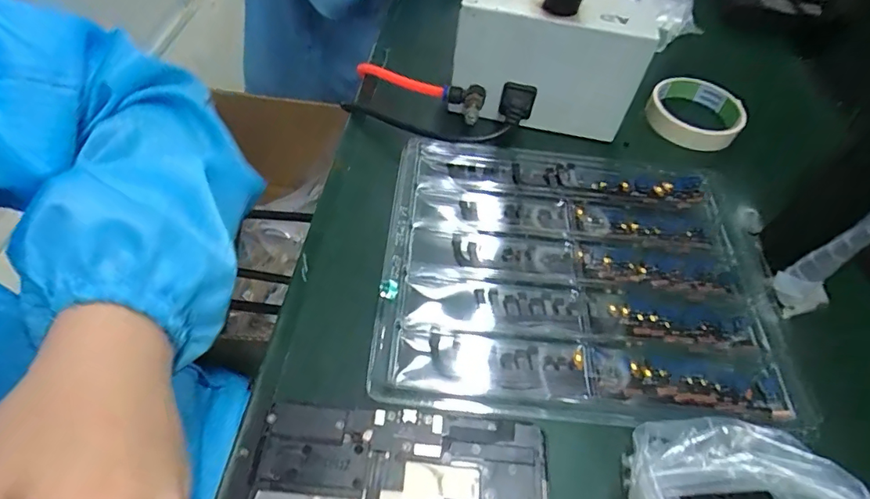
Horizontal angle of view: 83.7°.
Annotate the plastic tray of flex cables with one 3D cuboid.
[{"bbox_3d":[0.102,0.010,0.351,0.270,0.018,0.219,4,53,0],"label":"plastic tray of flex cables"}]

